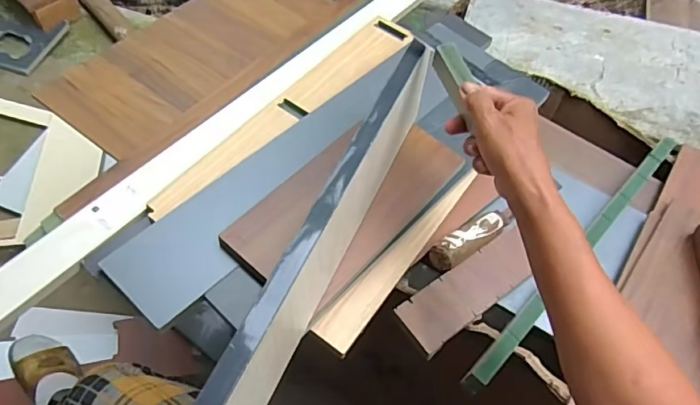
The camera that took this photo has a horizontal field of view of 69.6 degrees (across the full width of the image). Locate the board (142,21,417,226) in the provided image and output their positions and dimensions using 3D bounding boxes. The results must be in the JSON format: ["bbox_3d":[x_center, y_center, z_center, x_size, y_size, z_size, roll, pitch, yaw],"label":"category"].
[{"bbox_3d":[-0.077,-0.133,0.667,0.064,0.012,0.456,38,62,20],"label":"board"}]

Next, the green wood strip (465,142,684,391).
[{"bbox_3d":[0.282,0.051,0.602,0.022,0.021,0.477,40,62,21],"label":"green wood strip"}]

